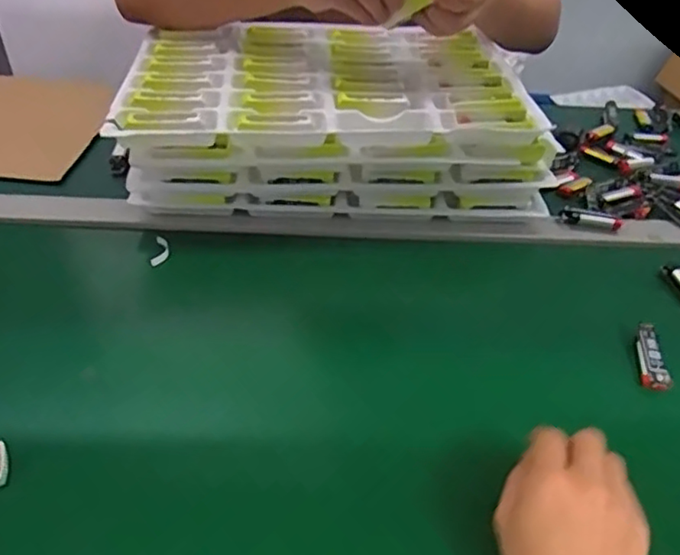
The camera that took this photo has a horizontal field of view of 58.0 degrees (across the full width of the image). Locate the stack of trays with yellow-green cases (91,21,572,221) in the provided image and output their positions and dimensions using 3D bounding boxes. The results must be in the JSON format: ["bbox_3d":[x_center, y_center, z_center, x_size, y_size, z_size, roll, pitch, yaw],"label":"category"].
[{"bbox_3d":[-0.007,-0.201,0.747,0.448,0.103,0.281,1,42,-3],"label":"stack of trays with yellow-green cases"}]

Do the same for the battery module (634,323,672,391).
[{"bbox_3d":[0.275,0.068,0.541,0.021,0.012,0.064,5,55,2],"label":"battery module"}]

